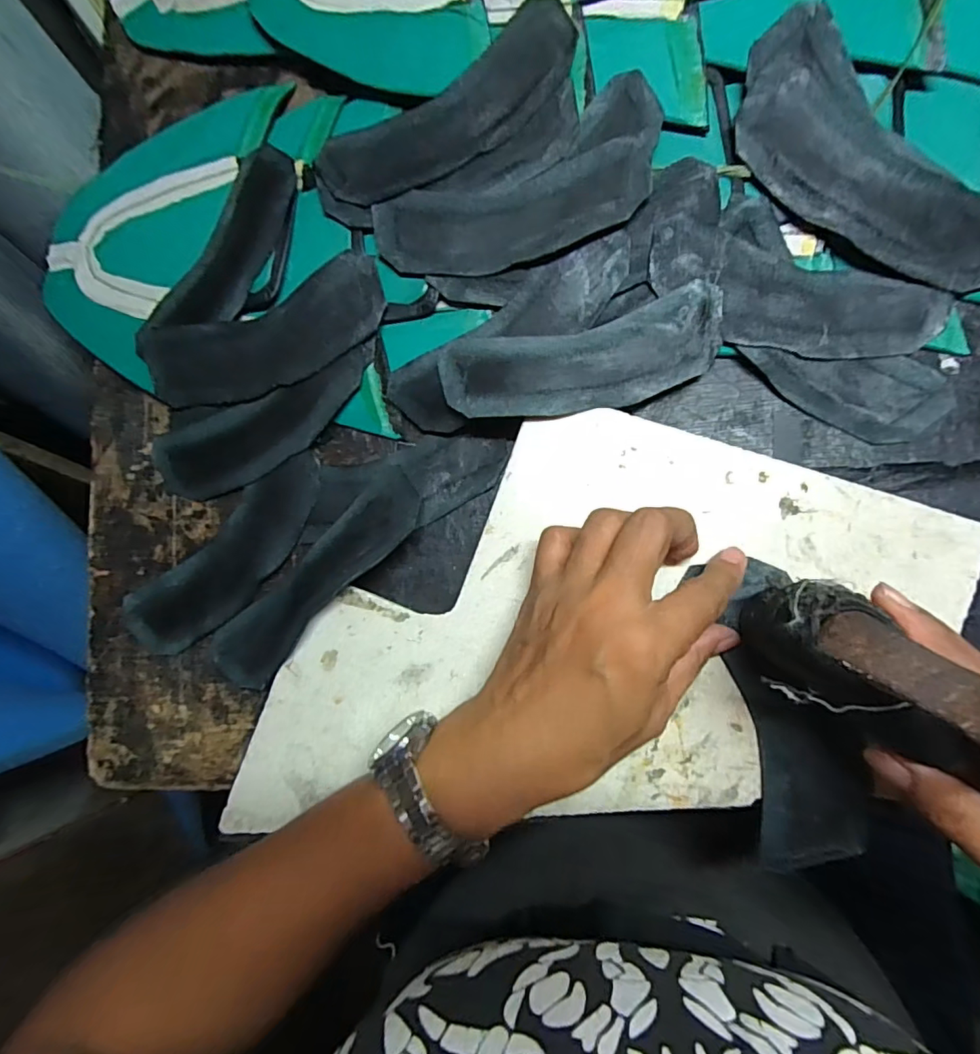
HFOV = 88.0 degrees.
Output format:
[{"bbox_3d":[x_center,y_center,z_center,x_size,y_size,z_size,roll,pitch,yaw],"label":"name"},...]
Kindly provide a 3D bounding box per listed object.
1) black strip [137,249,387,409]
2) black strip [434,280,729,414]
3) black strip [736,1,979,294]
[{"bbox_3d":[-0.134,-0.110,0.301,0.155,0.015,0.057,-16,83,7],"label":"black strip"},{"bbox_3d":[0.049,-0.087,0.272,0.147,0.022,0.054,-11,84,7],"label":"black strip"},{"bbox_3d":[0.188,-0.178,0.254,0.161,0.025,0.072,44,93,9],"label":"black strip"}]

